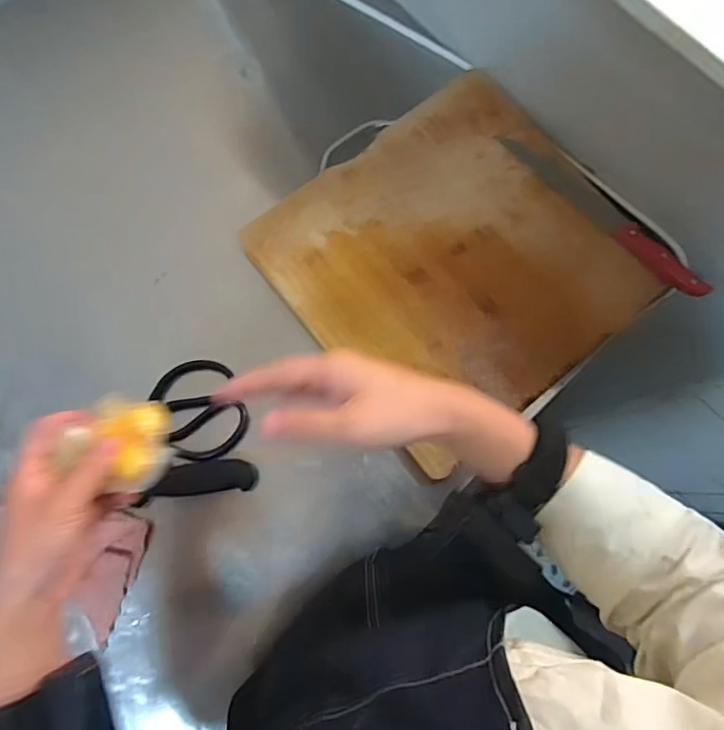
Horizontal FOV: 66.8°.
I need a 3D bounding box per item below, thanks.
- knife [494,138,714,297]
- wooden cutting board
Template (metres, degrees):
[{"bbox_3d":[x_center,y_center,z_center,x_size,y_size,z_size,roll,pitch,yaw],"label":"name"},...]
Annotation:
[{"bbox_3d":[0.268,-0.171,0.611,0.275,0.015,0.036,44,80,7],"label":"knife"},{"bbox_3d":[0.107,-0.122,0.603,0.356,0.019,0.336,-39,80,-8],"label":"wooden cutting board"}]

